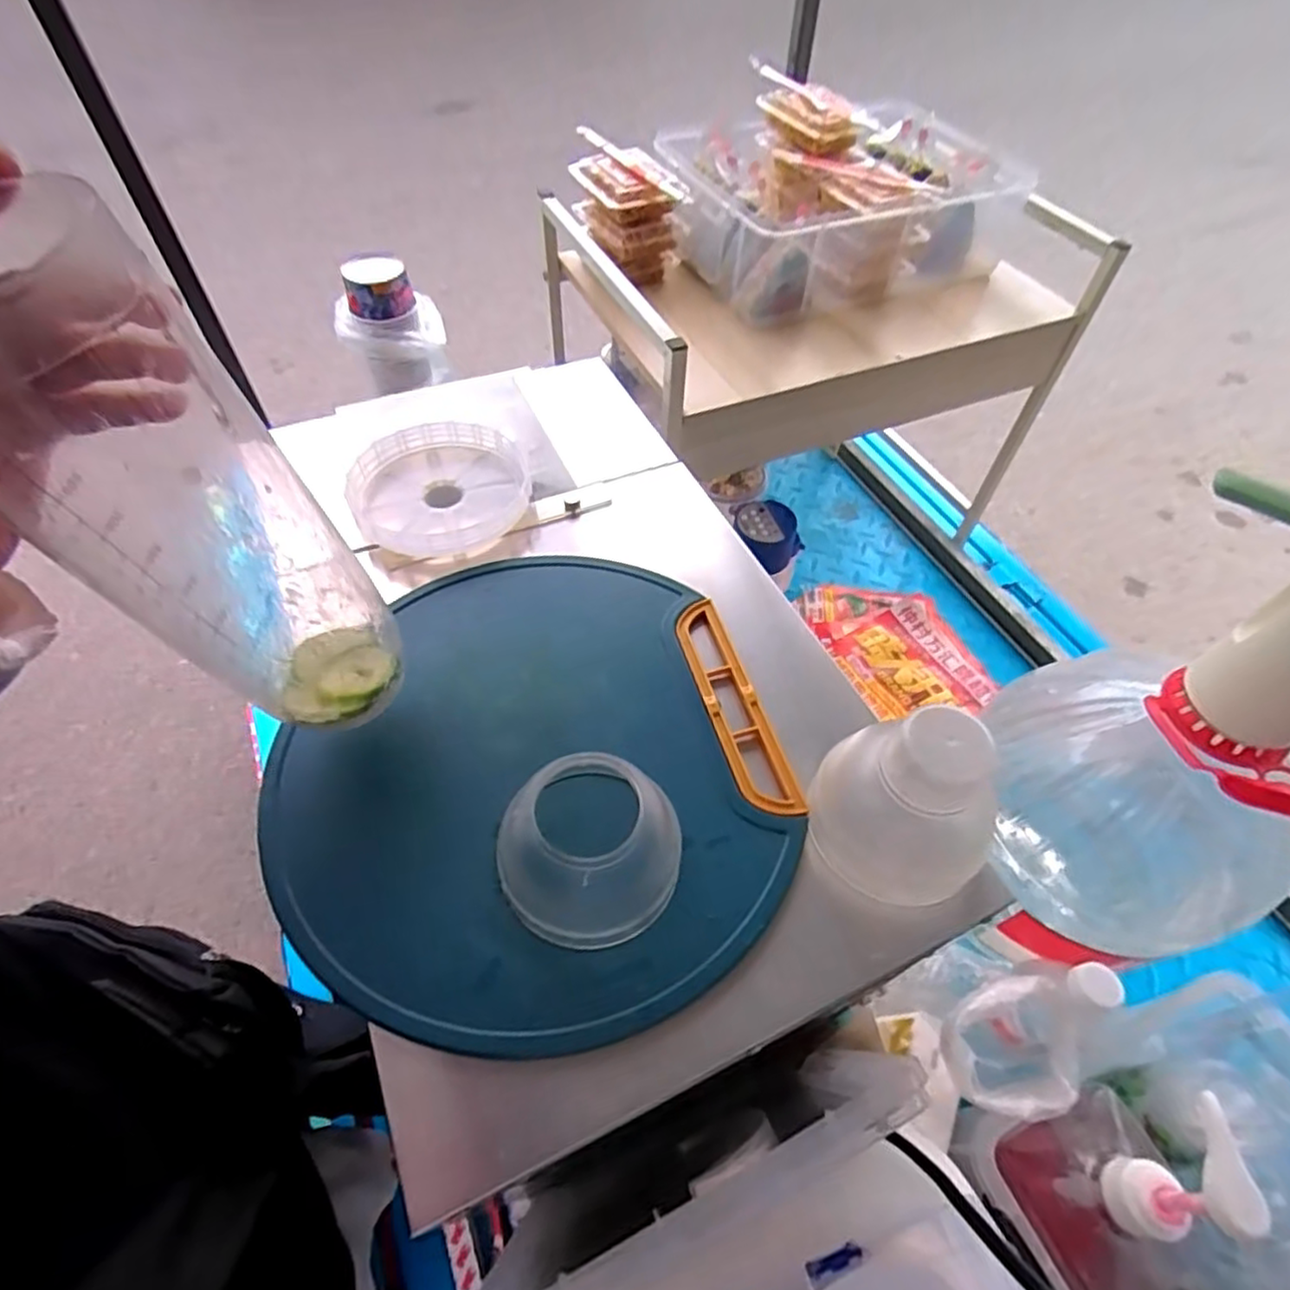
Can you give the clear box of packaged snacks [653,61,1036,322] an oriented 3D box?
[{"bbox_3d":[0.208,-0.514,0.786,0.352,0.124,0.263,-20,57,-15],"label":"clear box of packaged snacks"}]

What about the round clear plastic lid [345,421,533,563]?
[{"bbox_3d":[-0.148,-0.114,0.498,0.122,0.023,0.120,1,54,-1],"label":"round clear plastic lid"}]

